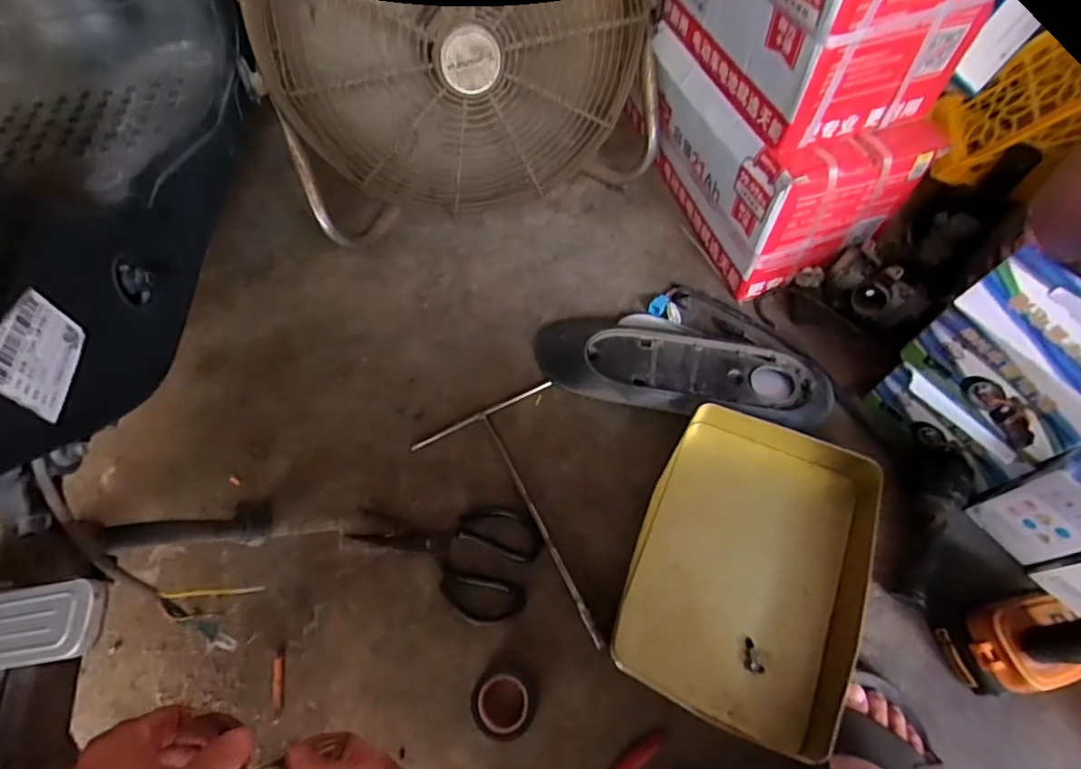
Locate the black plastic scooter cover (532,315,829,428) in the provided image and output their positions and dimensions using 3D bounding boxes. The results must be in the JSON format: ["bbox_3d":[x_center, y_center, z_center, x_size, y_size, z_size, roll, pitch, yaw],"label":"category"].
[{"bbox_3d":[0.178,-0.032,0.703,0.370,0.043,0.153,9,63,7],"label":"black plastic scooter cover"}]

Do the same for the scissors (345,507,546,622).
[{"bbox_3d":[-0.111,0.185,0.622,0.212,0.008,0.122,14,64,10],"label":"scissors"}]

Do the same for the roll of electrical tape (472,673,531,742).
[{"bbox_3d":[-0.038,0.317,0.540,0.054,0.013,0.057,-1,62,2],"label":"roll of electrical tape"}]

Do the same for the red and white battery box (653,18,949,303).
[{"bbox_3d":[0.309,-0.331,0.759,0.205,0.195,0.348,-19,63,-7],"label":"red and white battery box"}]

